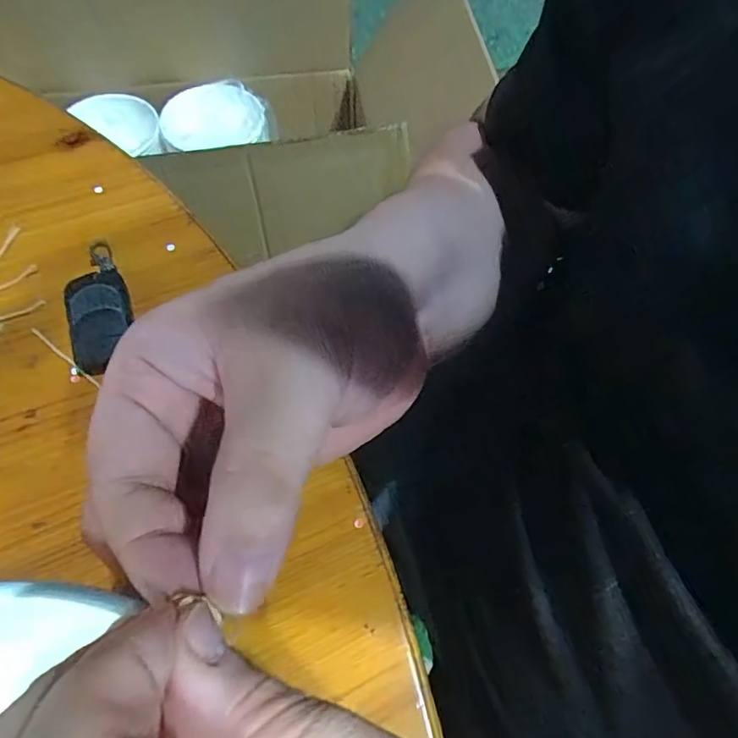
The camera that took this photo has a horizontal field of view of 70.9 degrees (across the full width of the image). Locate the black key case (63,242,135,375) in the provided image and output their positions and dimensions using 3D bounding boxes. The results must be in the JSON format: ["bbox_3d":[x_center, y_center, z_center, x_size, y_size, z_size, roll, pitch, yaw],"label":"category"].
[{"bbox_3d":[-0.163,-0.044,0.311,0.035,0.018,0.090,-15,65,-9],"label":"black key case"}]

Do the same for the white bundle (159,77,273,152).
[{"bbox_3d":[-0.246,-0.414,0.835,0.165,0.064,0.106,-8,64,-5],"label":"white bundle"}]

